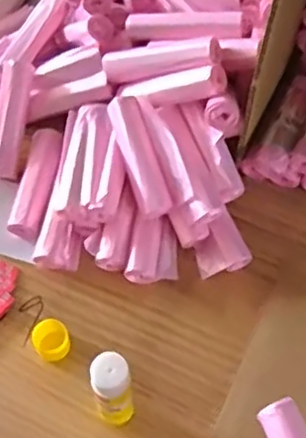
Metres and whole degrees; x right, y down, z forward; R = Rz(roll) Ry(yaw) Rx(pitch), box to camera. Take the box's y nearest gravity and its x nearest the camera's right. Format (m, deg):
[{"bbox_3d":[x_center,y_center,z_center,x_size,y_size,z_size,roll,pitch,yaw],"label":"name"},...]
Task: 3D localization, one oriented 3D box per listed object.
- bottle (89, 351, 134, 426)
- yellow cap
[{"bbox_3d":[-0.030,0.135,0.505,0.030,0.107,0.028,0,60,0],"label":"bottle"},{"bbox_3d":[-0.087,0.107,0.564,0.029,0.016,0.035,-30,64,-16],"label":"yellow cap"}]

